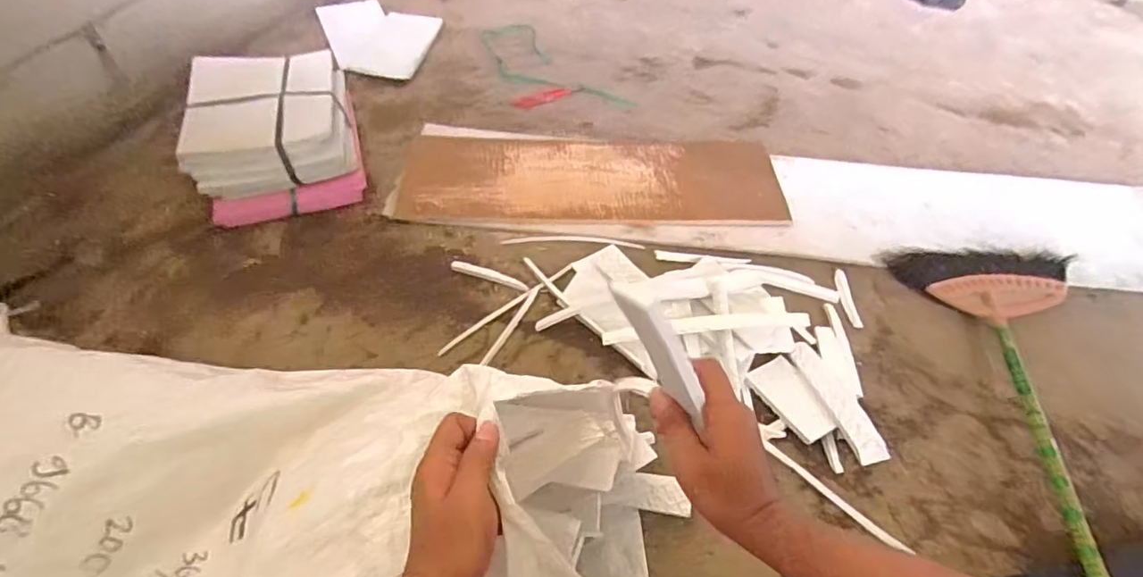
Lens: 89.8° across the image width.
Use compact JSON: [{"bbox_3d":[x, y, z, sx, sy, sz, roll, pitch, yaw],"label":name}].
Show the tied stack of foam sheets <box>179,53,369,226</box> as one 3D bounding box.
[{"bbox_3d":[-0.521,-0.280,1.009,0.265,0.122,0.311,-14,53,-12],"label":"tied stack of foam sheets"}]

